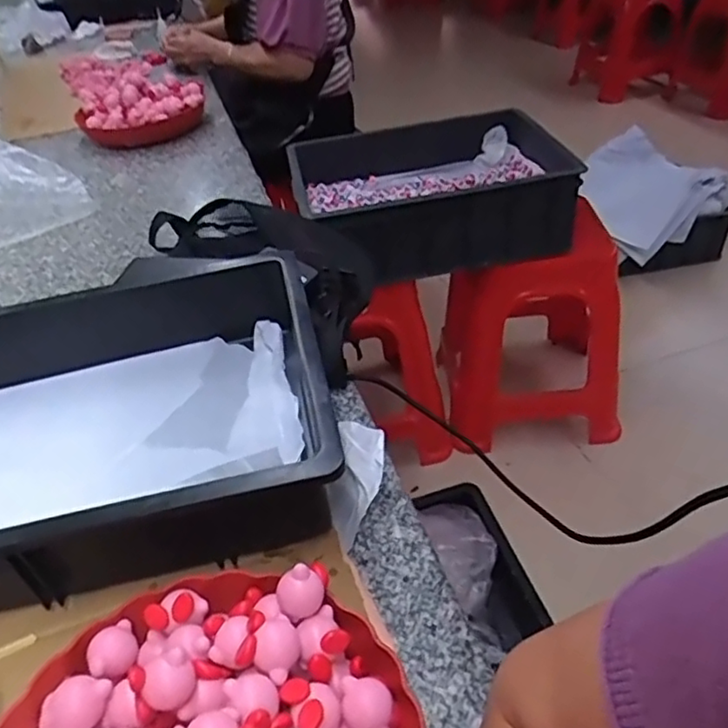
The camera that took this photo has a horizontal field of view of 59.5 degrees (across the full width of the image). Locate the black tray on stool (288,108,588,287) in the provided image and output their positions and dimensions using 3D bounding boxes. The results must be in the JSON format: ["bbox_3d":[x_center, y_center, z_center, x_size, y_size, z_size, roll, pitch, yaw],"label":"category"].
[{"bbox_3d":[0.137,-0.325,1.334,0.540,0.221,0.359,-7,40,0],"label":"black tray on stool"}]

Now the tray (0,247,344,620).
[{"bbox_3d":[-0.267,0.054,0.552,0.455,0.095,0.316,-12,41,-6],"label":"tray"}]

